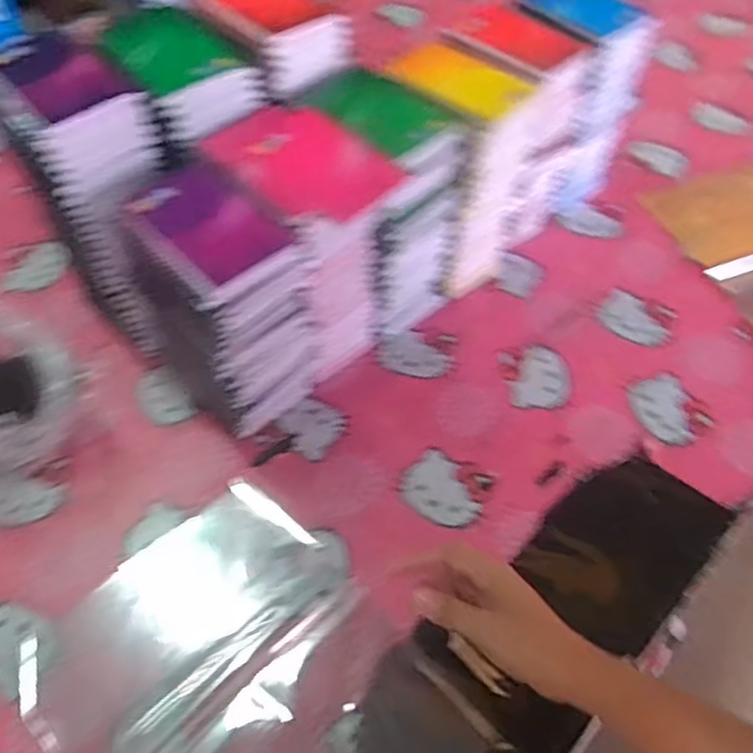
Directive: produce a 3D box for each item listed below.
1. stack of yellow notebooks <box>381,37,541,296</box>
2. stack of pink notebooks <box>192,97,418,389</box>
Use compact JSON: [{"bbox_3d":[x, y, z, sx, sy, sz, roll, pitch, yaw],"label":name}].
[{"bbox_3d":[0.074,-0.213,0.764,0.139,0.243,0.106,34,60,21],"label":"stack of yellow notebooks"},{"bbox_3d":[-0.069,-0.115,0.685,0.106,0.255,0.161,-32,62,-22],"label":"stack of pink notebooks"}]

